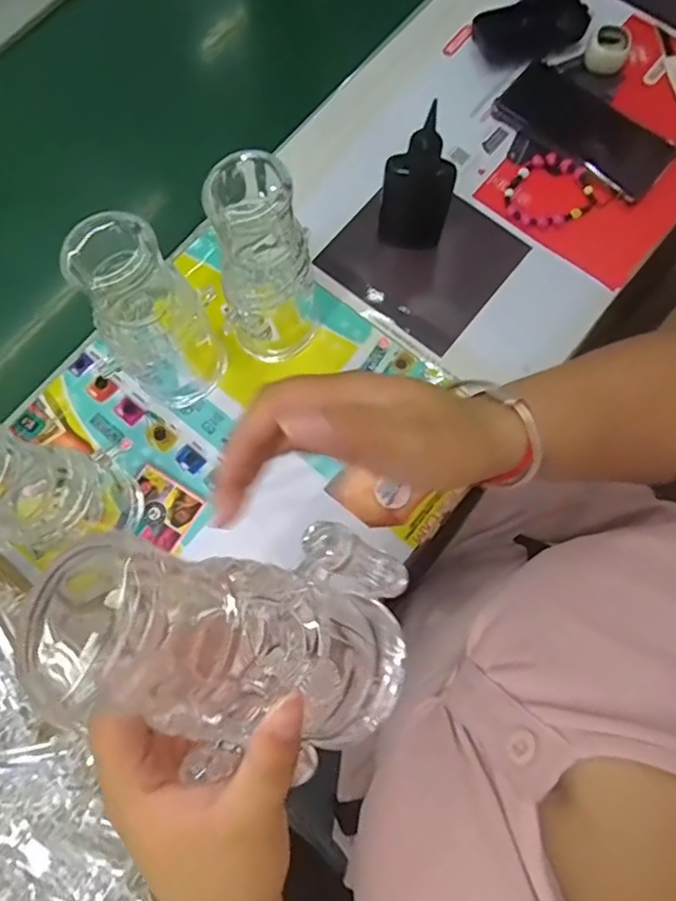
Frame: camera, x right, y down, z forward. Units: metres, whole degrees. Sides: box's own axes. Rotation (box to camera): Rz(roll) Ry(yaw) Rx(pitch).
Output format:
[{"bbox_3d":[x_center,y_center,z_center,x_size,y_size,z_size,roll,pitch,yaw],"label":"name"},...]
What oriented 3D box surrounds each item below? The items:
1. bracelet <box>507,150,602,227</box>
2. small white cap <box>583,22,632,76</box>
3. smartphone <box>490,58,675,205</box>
[{"bbox_3d":[0.191,-0.238,0.516,0.083,0.013,0.068,-28,77,-7],"label":"bracelet"},{"bbox_3d":[0.262,-0.390,0.547,0.037,0.030,0.035,0,75,0],"label":"small white cap"},{"bbox_3d":[0.232,-0.302,0.530,0.161,0.012,0.075,40,79,10],"label":"smartphone"}]

